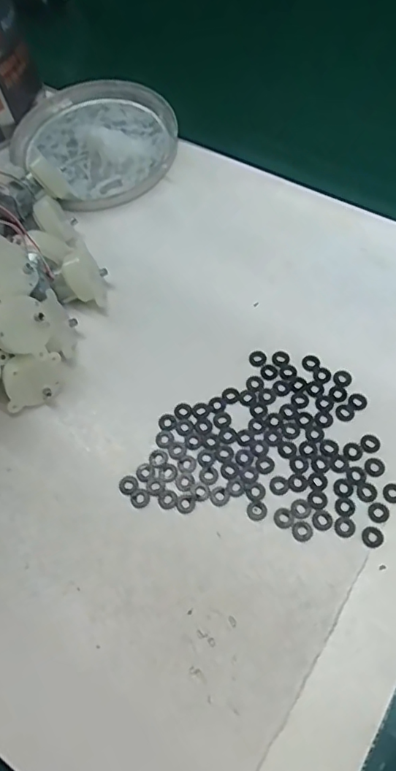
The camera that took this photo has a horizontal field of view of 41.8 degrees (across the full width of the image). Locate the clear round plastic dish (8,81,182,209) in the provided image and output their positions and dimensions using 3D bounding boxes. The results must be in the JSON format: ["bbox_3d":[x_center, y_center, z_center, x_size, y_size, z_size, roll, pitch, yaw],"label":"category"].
[{"bbox_3d":[-0.077,-0.199,0.419,0.123,0.020,0.131,-2,63,5],"label":"clear round plastic dish"}]

